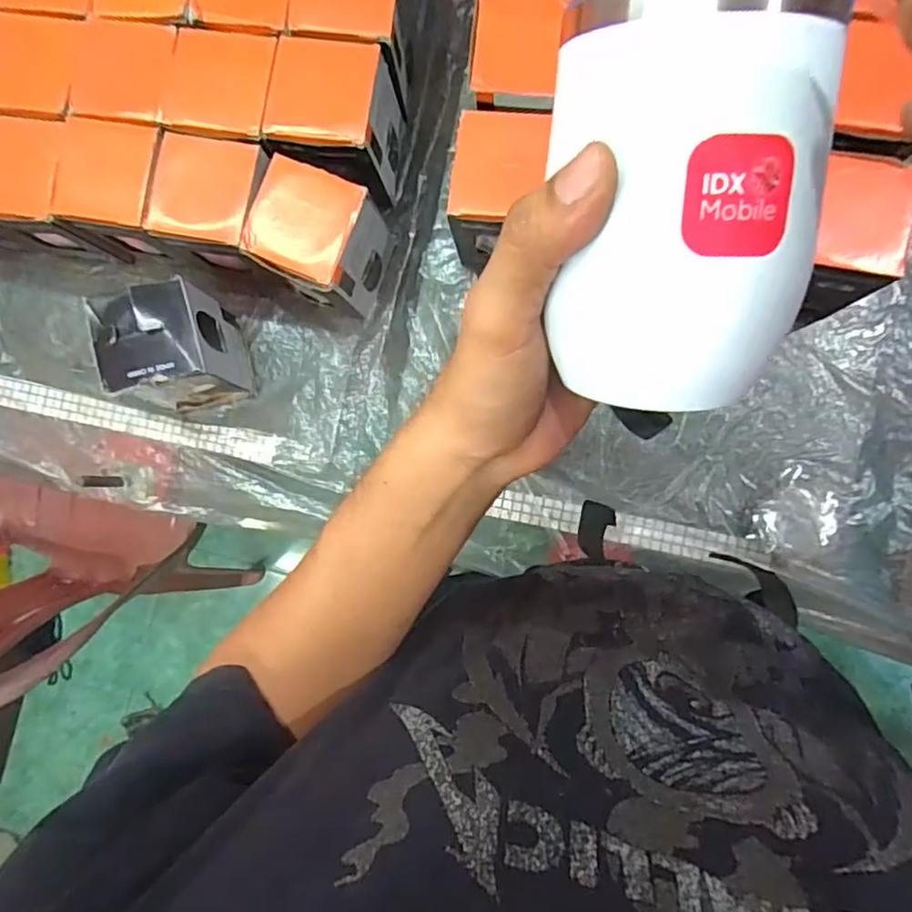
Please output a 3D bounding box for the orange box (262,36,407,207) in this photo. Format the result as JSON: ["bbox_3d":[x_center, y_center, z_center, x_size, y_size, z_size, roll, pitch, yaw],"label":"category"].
[{"bbox_3d":[-0.109,-0.302,0.571,0.096,0.098,0.102,5,87,6],"label":"orange box"}]

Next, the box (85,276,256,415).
[{"bbox_3d":[-0.263,-0.099,0.584,0.093,0.134,0.096,-8,86,5],"label":"box"}]

